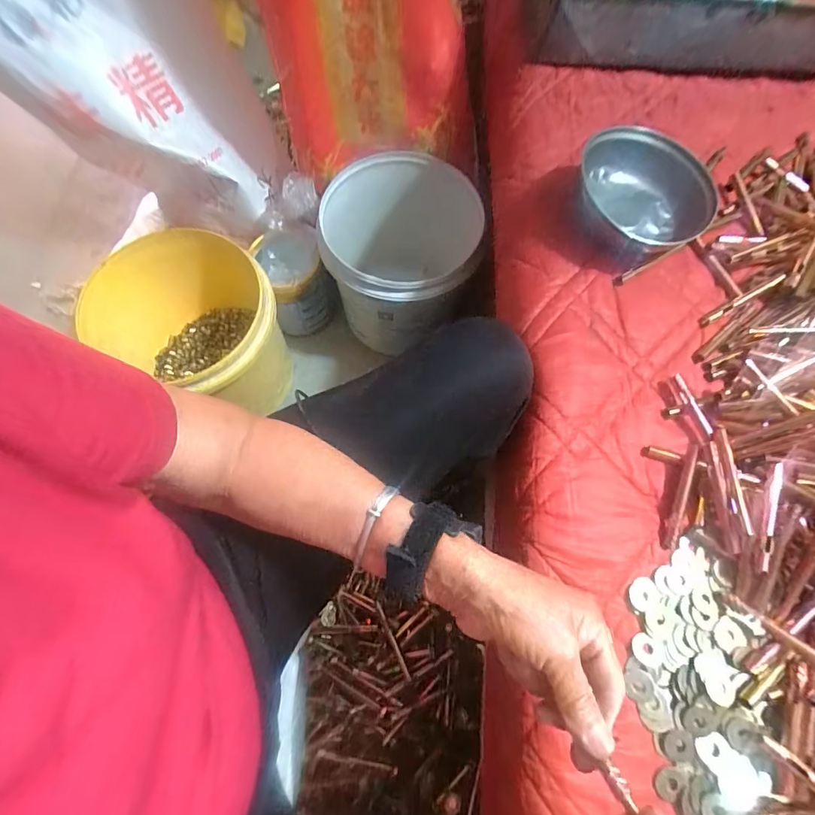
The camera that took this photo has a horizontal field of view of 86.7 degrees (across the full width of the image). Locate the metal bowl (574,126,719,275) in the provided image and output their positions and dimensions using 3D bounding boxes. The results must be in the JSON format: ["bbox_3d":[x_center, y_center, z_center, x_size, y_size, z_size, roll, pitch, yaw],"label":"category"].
[{"bbox_3d":[0.235,-0.207,0.432,0.128,0.066,0.133,10,70,2],"label":"metal bowl"}]

